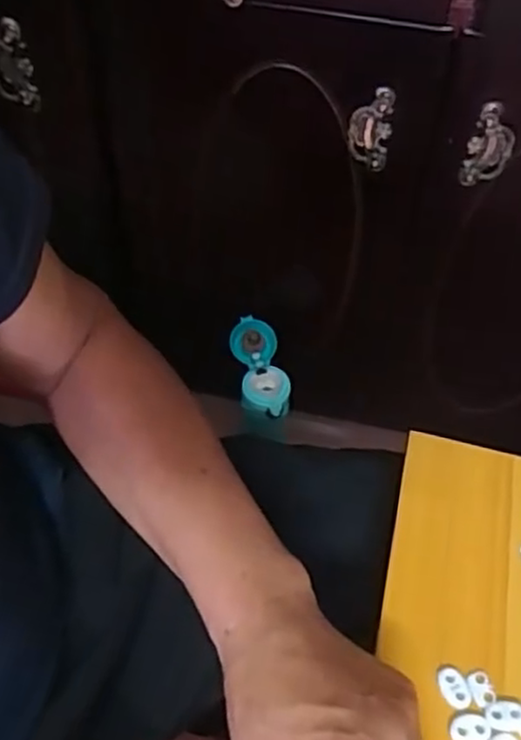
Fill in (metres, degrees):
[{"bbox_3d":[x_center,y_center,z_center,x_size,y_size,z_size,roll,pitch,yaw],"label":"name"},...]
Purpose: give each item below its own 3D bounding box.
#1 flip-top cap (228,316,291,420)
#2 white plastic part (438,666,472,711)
[{"bbox_3d":[-0.001,-0.002,0.900,0.060,0.030,0.129,-14,80,-13],"label":"flip-top cap"},{"bbox_3d":[0.112,0.183,0.403,0.015,0.004,0.024,-21,57,-17],"label":"white plastic part"}]

